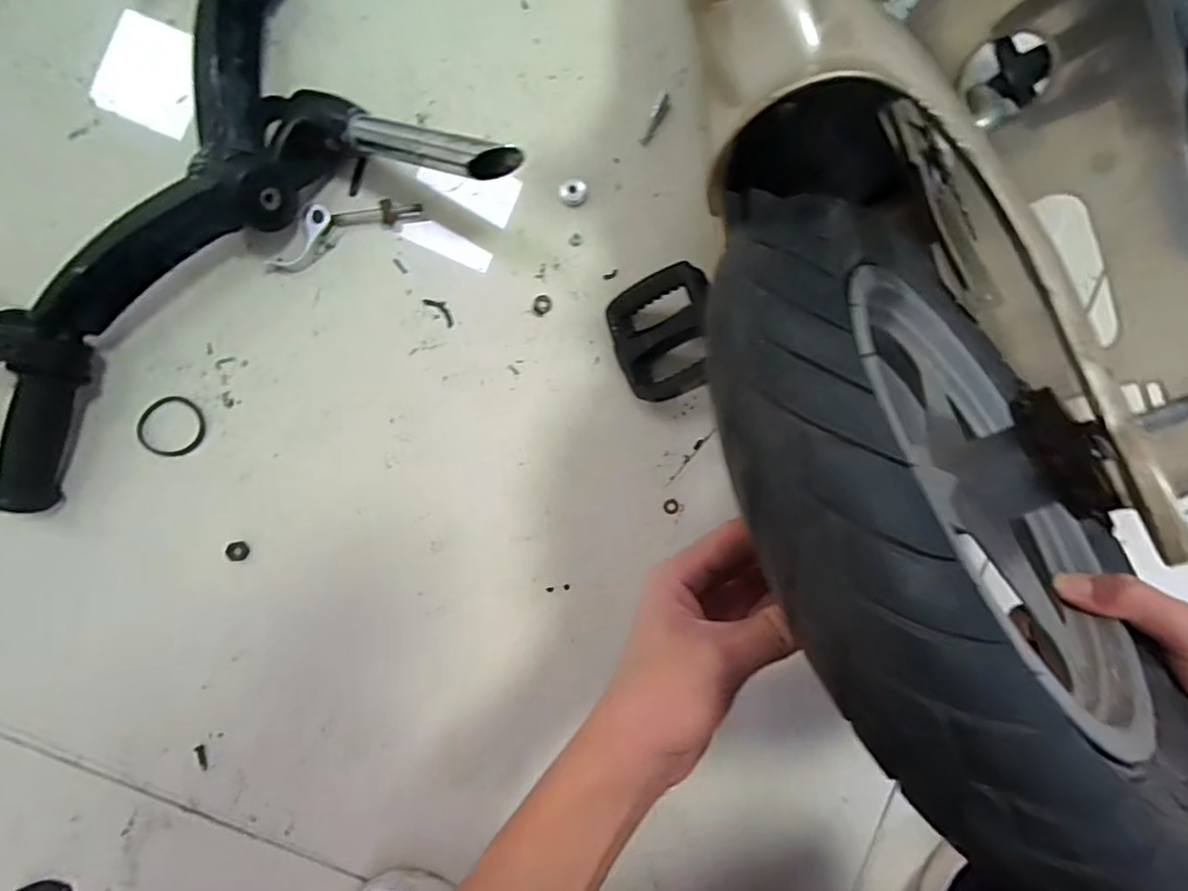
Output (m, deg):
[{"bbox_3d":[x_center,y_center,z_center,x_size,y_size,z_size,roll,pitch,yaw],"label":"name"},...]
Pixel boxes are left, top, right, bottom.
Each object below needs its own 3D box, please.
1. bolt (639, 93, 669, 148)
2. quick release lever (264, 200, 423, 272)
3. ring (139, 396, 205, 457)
[{"bbox_3d":[0.043,-0.231,0.404,0.010,0.006,0.036,26,90,-1],"label":"bolt"},{"bbox_3d":[-0.178,-0.152,0.394,0.113,0.012,0.029,-23,91,-1],"label":"quick release lever"},{"bbox_3d":[-0.292,-0.013,0.394,0.045,0.004,0.042,0,90,-1],"label":"ring"}]

